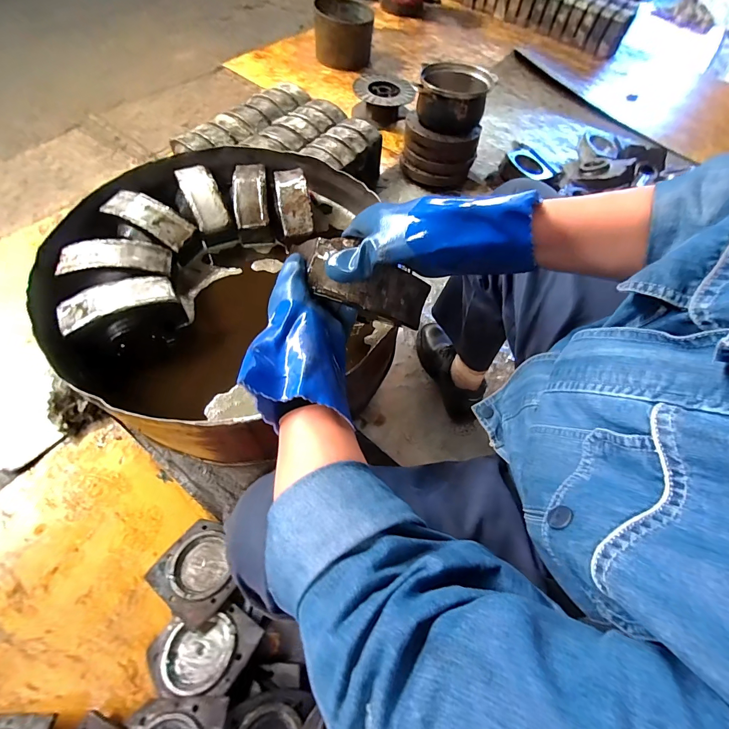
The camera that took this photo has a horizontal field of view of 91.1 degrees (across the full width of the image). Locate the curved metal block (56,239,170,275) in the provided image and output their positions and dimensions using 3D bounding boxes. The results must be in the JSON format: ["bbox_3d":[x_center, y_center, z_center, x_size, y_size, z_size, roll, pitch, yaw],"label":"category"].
[{"bbox_3d":[-0.414,-0.177,0.596,0.165,0.034,0.064,-3,62,-8],"label":"curved metal block"}]

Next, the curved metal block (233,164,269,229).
[{"bbox_3d":[-0.218,-0.333,0.684,0.063,0.030,0.160,-4,63,-8],"label":"curved metal block"}]

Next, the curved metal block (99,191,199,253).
[{"bbox_3d":[-0.388,-0.266,0.642,0.158,0.031,0.061,26,62,8],"label":"curved metal block"}]

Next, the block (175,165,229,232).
[{"bbox_3d":[-0.310,-0.325,0.682,0.059,0.030,0.163,-22,67,-17],"label":"block"}]

